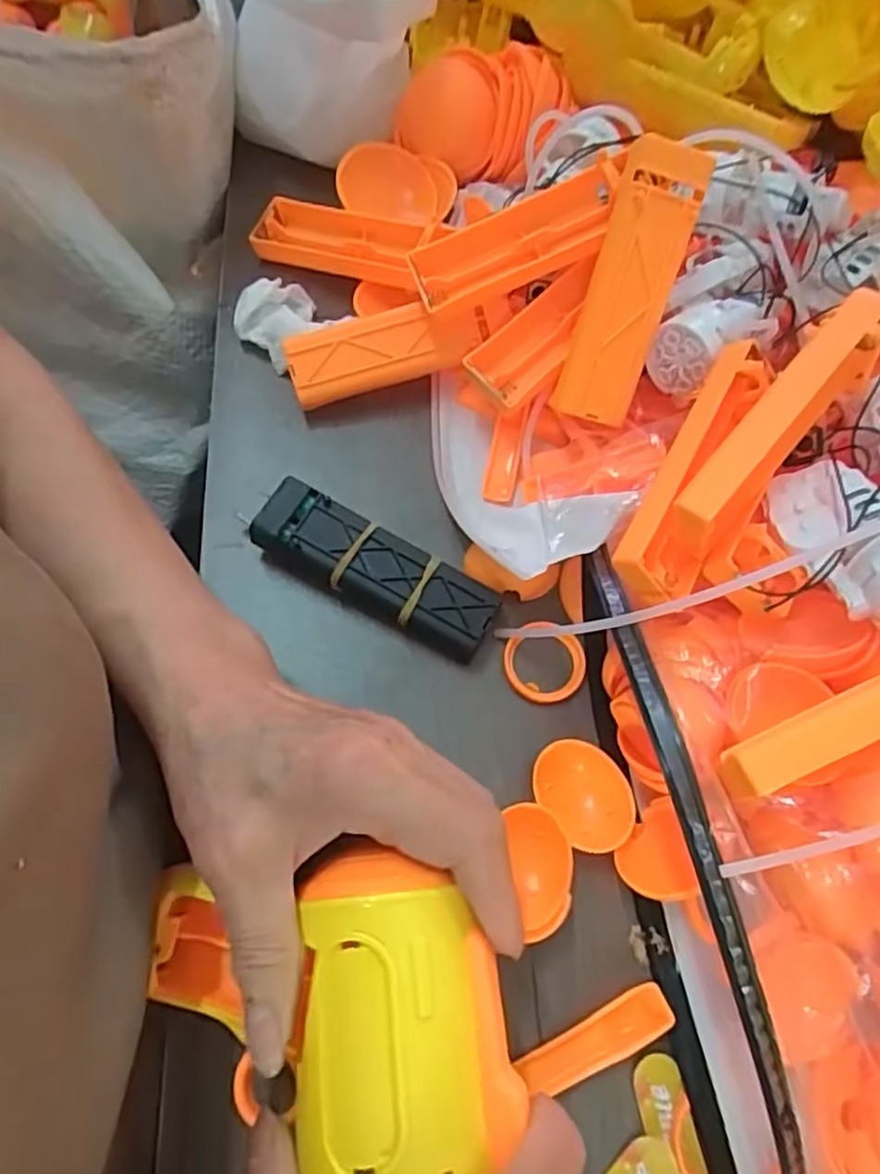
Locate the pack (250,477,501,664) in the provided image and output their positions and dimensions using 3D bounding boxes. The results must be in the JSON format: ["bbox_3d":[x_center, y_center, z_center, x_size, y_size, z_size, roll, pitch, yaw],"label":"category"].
[{"bbox_3d":[-0.028,-0.006,0.303,0.108,0.024,0.032,28,69,9],"label":"pack"}]

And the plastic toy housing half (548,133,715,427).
[{"bbox_3d":[0.080,-0.125,0.294,0.034,0.013,0.108,18,110,4],"label":"plastic toy housing half"}]

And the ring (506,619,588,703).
[{"bbox_3d":[0.045,0.033,0.300,0.034,0.007,0.034,1,67,-2],"label":"ring"}]

